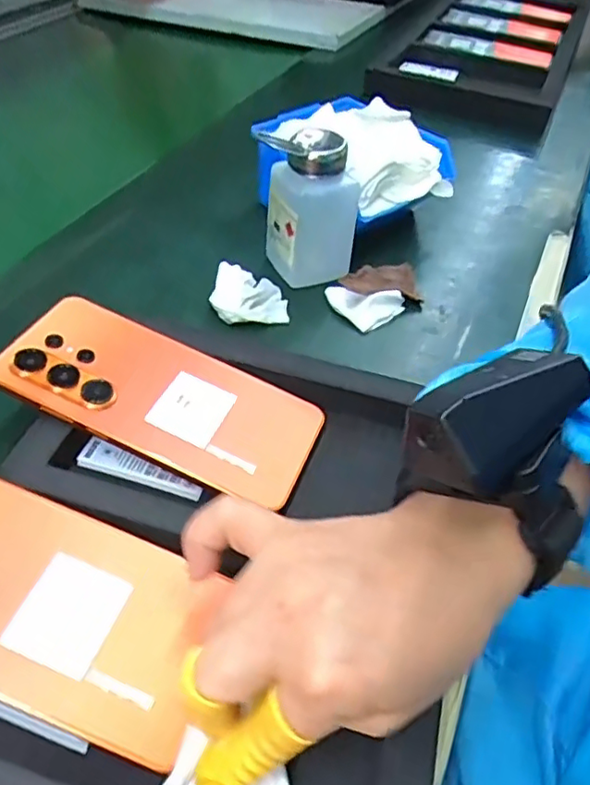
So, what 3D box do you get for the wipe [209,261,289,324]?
[{"bbox_3d":[-0.033,-0.072,0.438,0.052,0.018,0.059,-4,45,-6],"label":"wipe"}]

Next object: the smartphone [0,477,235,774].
[{"bbox_3d":[-0.111,0.080,0.246,0.161,0.008,0.078,25,48,4],"label":"smartphone"}]

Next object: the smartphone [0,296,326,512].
[{"bbox_3d":[-0.070,0.000,0.329,0.167,0.006,0.079,24,48,4],"label":"smartphone"}]

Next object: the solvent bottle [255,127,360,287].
[{"bbox_3d":[0.010,-0.135,0.441,0.063,0.104,0.049,-15,47,-16],"label":"solvent bottle"}]

